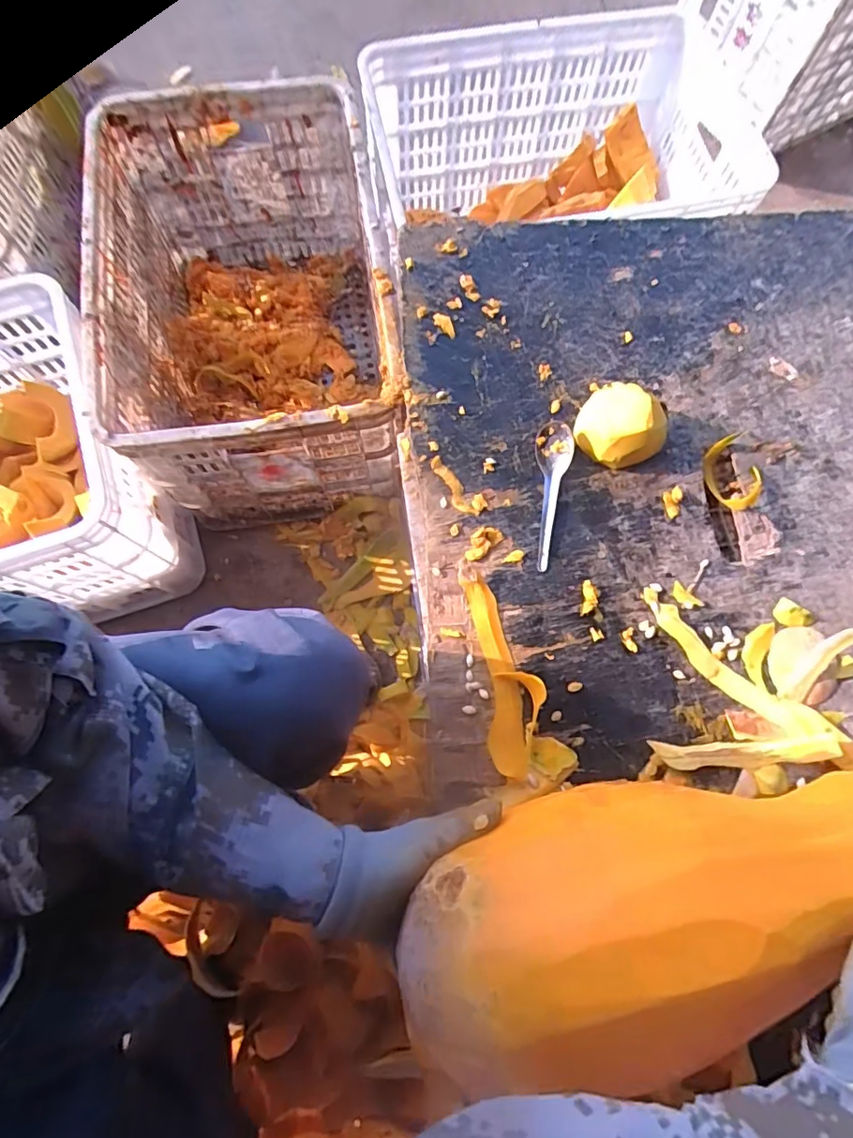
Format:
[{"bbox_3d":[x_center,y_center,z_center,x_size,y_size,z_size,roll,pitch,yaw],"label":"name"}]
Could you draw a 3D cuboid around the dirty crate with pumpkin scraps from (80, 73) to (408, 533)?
[{"bbox_3d":[-0.252,-0.388,0.787,0.361,0.319,0.601,-9,76,-3],"label":"dirty crate with pumpkin scraps"}]

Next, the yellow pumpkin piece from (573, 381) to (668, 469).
[{"bbox_3d":[0.206,-0.149,0.564,0.090,0.047,0.078,34,77,7],"label":"yellow pumpkin piece"}]

